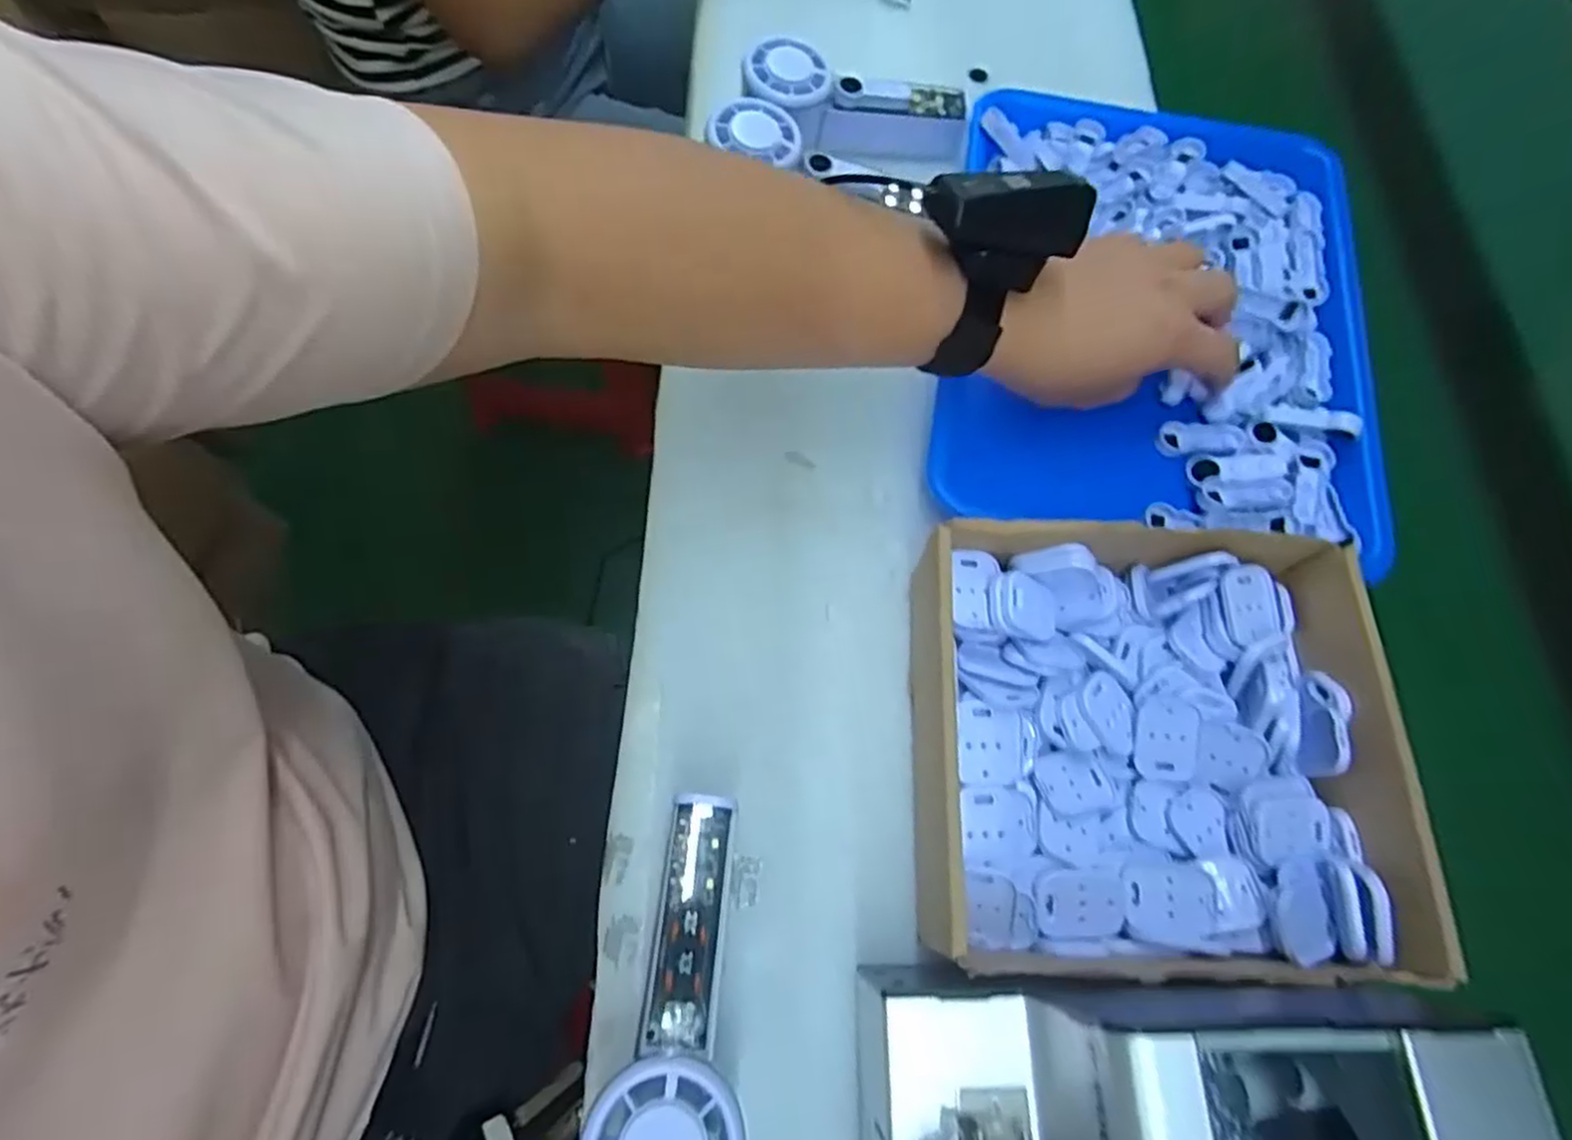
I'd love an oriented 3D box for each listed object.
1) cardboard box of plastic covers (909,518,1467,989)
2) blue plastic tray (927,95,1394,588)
[{"bbox_3d":[0.171,0.080,0.342,0.228,0.061,0.192,2,68,-1],"label":"cardboard box of plastic covers"},{"bbox_3d":[0.232,-0.164,0.470,0.247,0.054,0.305,10,69,3],"label":"blue plastic tray"}]

